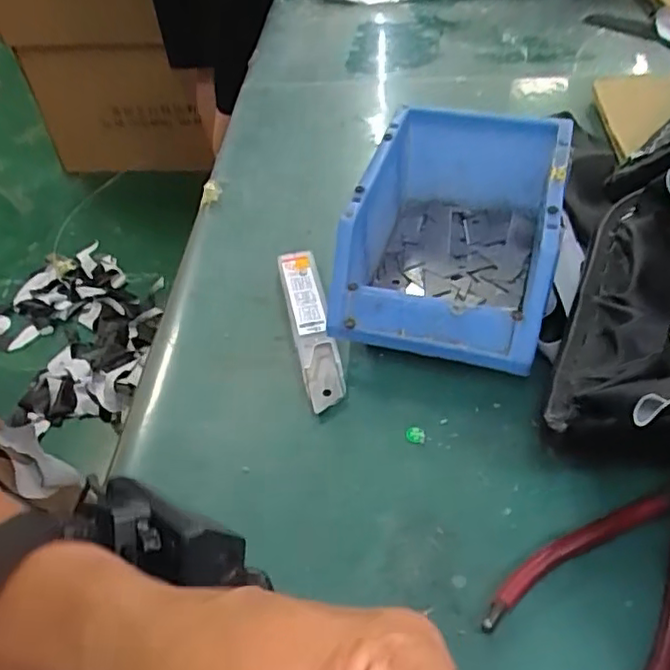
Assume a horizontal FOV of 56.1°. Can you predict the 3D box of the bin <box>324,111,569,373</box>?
[{"bbox_3d":[0.077,-0.064,0.398,0.115,0.082,0.174,11,49,15],"label":"bin"}]

